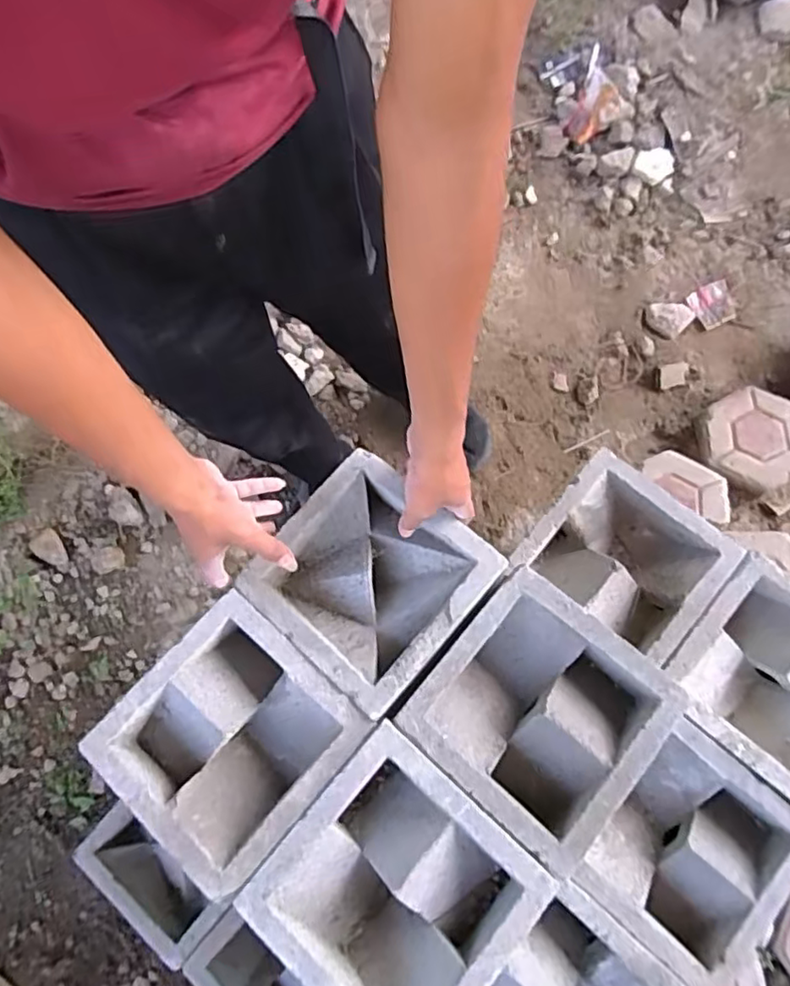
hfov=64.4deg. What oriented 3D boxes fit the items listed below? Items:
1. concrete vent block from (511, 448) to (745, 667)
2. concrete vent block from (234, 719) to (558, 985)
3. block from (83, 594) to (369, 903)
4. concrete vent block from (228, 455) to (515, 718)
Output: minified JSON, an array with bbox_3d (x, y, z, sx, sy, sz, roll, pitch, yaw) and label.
[{"bbox_3d":[0.267,0.077,0.746,0.197,0.078,0.181,38,77,13],"label":"concrete vent block"},{"bbox_3d":[0.000,0.349,0.558,0.198,0.069,0.195,40,78,13],"label":"concrete vent block"},{"bbox_3d":[-0.159,0.232,0.605,0.191,0.076,0.197,39,77,13],"label":"block"},{"bbox_3d":[-0.026,0.083,0.646,0.198,0.068,0.199,41,78,10],"label":"concrete vent block"}]

